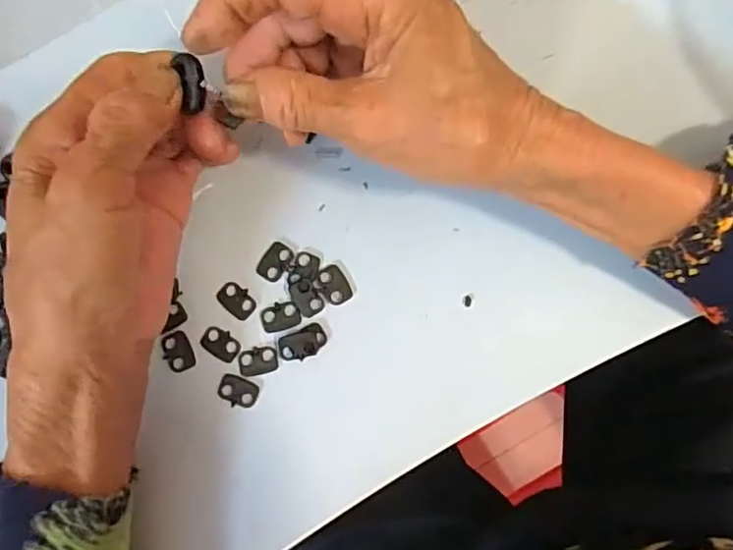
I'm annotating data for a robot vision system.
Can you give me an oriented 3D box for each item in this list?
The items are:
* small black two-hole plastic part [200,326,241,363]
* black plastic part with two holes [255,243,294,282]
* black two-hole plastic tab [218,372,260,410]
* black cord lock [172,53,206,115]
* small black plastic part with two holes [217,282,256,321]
[{"bbox_3d":[-0.069,0.033,0.275,0.019,0.004,0.012,31,88,4],"label":"small black two-hole plastic part"},{"bbox_3d":[-0.043,-0.006,0.277,0.013,0.004,0.019,37,89,4],"label":"black plastic part with two holes"},{"bbox_3d":[-0.060,0.055,0.274,0.018,0.004,0.013,16,87,3],"label":"black two-hole plastic tab"},{"bbox_3d":[-0.065,-0.073,0.220,0.009,0.007,0.021,-9,105,5],"label":"black cord lock"},{"bbox_3d":[-0.062,0.012,0.277,0.019,0.004,0.013,39,89,4],"label":"small black plastic part with two holes"}]

